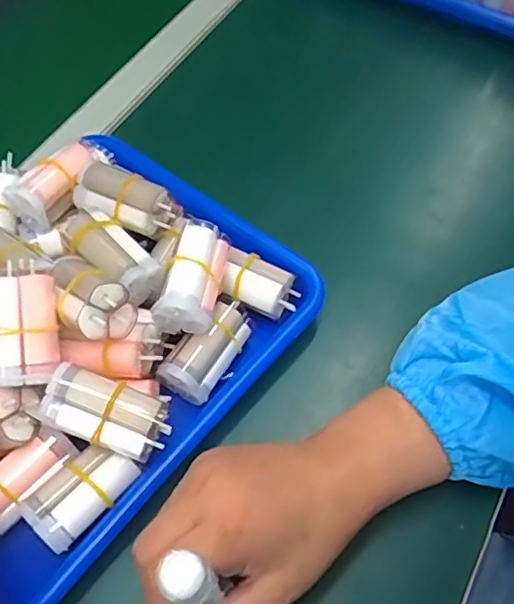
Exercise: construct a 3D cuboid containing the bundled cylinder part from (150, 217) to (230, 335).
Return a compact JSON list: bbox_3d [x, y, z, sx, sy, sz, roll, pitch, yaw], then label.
[{"bbox_3d":[-0.041,-0.017,0.378,0.036,0.031,0.068,9,59,8],"label":"bundled cylinder part"}]

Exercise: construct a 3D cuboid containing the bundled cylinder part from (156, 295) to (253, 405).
[{"bbox_3d":[-0.033,0.028,0.388,0.035,0.028,0.070,26,63,17],"label":"bundled cylinder part"}]

